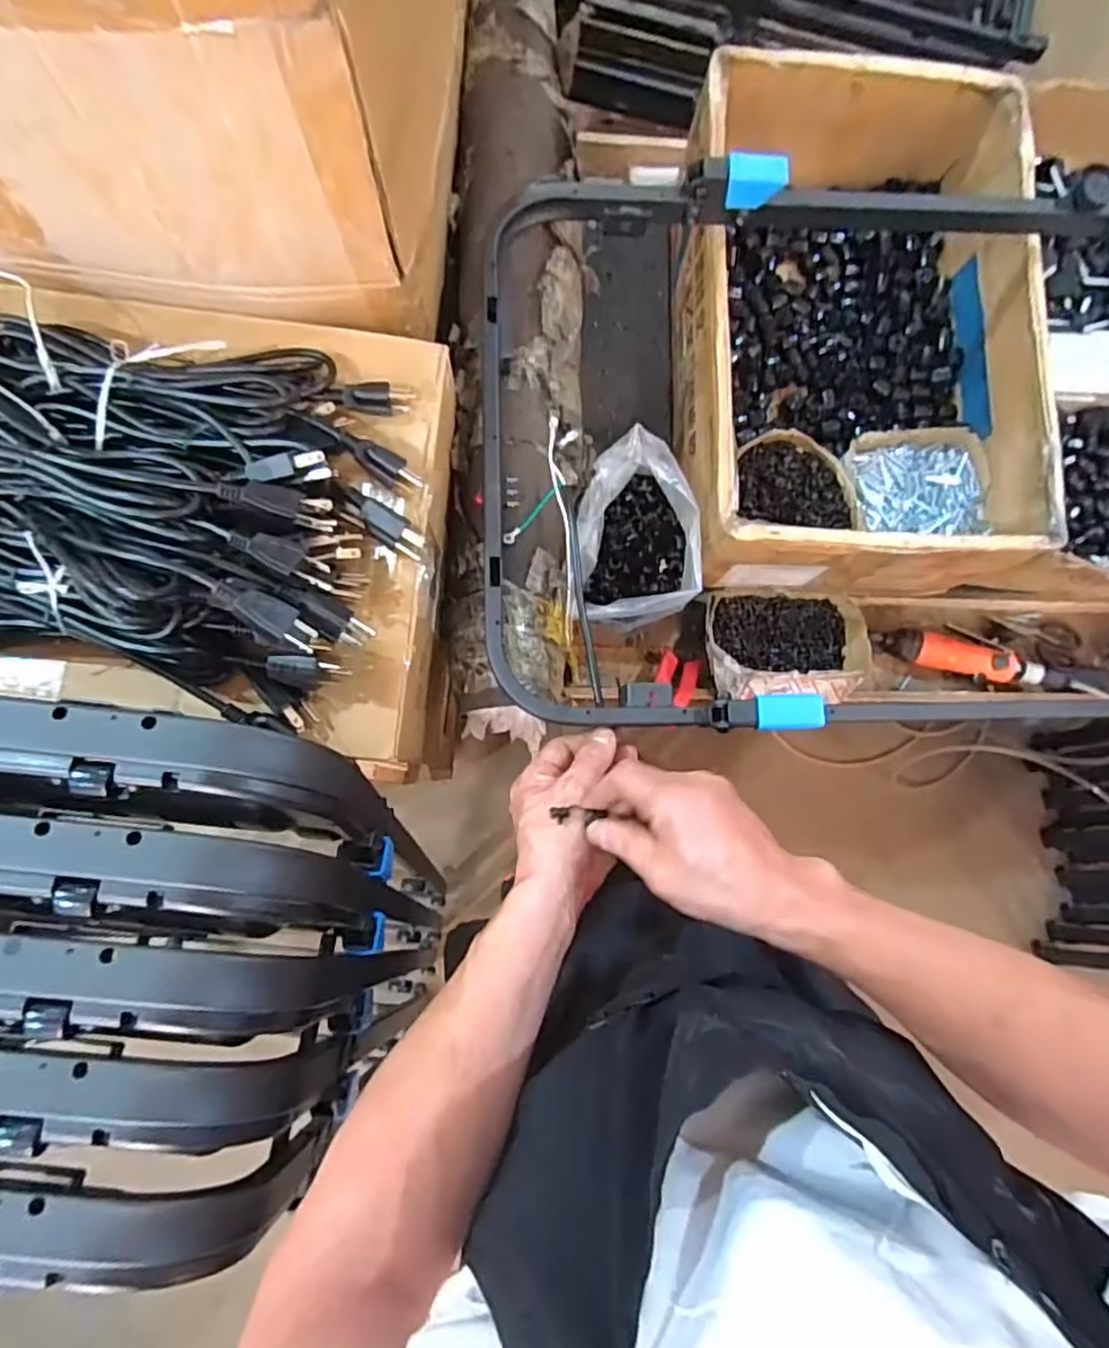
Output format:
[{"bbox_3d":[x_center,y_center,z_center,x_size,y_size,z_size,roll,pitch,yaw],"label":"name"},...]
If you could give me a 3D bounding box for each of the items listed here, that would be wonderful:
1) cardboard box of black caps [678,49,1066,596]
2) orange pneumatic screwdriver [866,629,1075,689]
[{"bbox_3d":[0.333,-0.370,0.751,0.383,0.168,0.542,3,83,-3],"label":"cardboard box of black caps"},{"bbox_3d":[0.519,-0.016,0.835,0.243,0.040,0.046,15,82,-1],"label":"orange pneumatic screwdriver"}]

